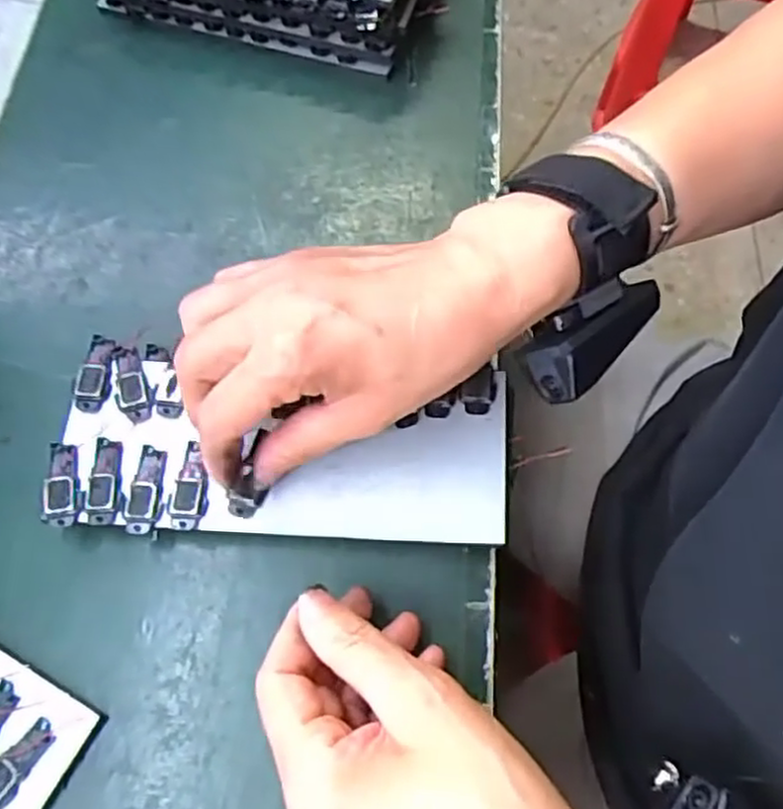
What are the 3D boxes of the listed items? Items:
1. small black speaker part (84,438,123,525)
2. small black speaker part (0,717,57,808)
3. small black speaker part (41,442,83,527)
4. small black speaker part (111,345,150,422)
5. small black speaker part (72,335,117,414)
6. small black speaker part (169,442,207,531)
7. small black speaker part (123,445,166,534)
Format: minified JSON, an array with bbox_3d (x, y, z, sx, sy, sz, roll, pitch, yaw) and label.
[{"bbox_3d":[-0.128,0.034,0.330,0.012,0.004,0.039,2,64,-5],"label":"small black speaker part"},{"bbox_3d":[-0.151,0.145,0.292,0.014,0.004,0.040,36,72,17],"label":"small black speaker part"},{"bbox_3d":[-0.145,0.034,0.328,0.016,0.005,0.039,-4,61,-6],"label":"small black speaker part"},{"bbox_3d":[-0.124,-0.010,0.348,0.015,0.004,0.040,-18,66,-5],"label":"small black speaker part"},{"bbox_3d":[-0.141,-0.016,0.351,0.015,0.005,0.040,3,66,4],"label":"small black speaker part"},{"bbox_3d":[-0.089,0.036,0.328,0.016,0.004,0.039,2,66,3],"label":"small black speaker part"},{"bbox_3d":[-0.109,0.038,0.327,0.015,0.004,0.039,11,66,2],"label":"small black speaker part"}]

